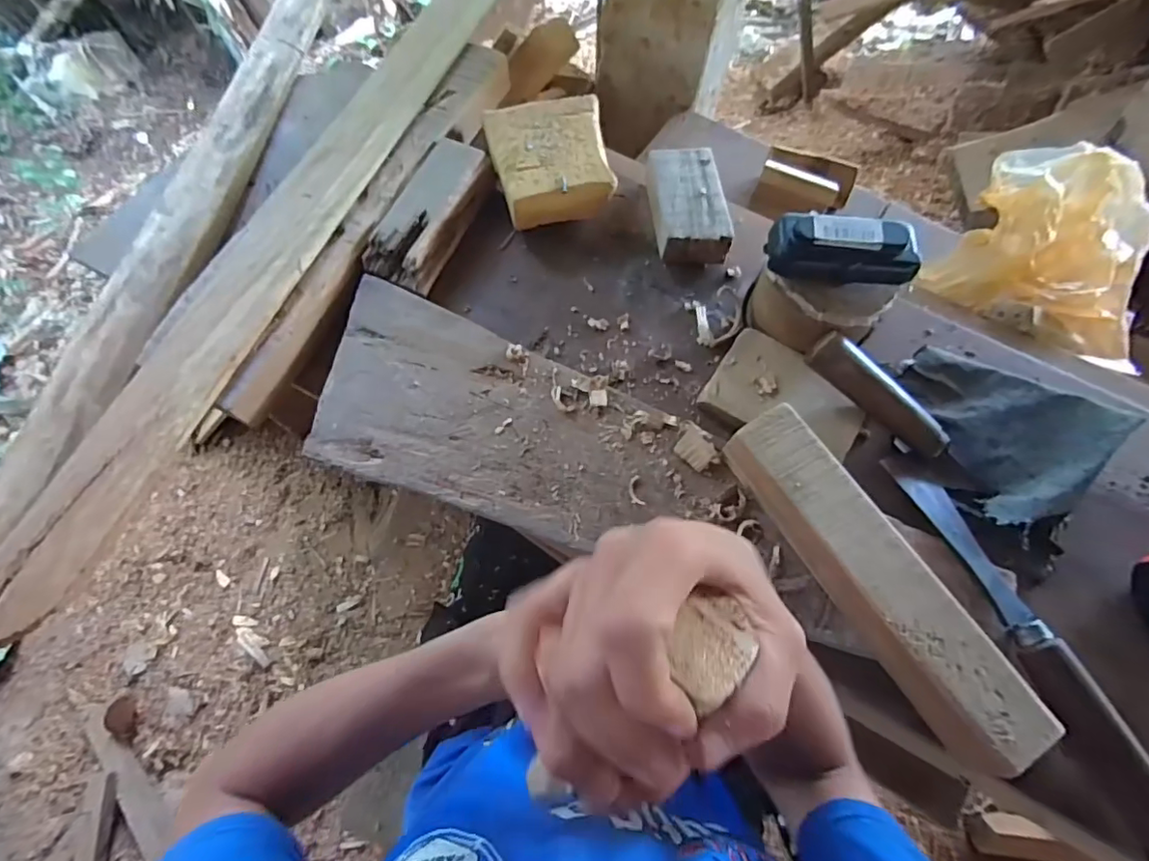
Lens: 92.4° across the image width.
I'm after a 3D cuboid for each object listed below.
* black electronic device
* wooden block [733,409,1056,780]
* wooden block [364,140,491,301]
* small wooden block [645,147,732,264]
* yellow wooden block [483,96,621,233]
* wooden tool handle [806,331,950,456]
[{"bbox_3d":[0.204,-0.136,0.418,0.108,0.033,0.042,12,70,3],"label":"black electronic device"},{"bbox_3d":[0.195,0.094,0.365,0.049,0.041,0.244,-30,73,-12],"label":"wooden block"},{"bbox_3d":[-0.134,-0.202,0.513,0.059,0.031,0.158,20,70,6],"label":"wooden block"},{"bbox_3d":[0.105,-0.215,0.527,0.067,0.037,0.118,-2,70,-3],"label":"small wooden block"},{"bbox_3d":[-0.023,-0.263,0.535,0.108,0.035,0.128,-8,70,-5],"label":"yellow wooden block"},{"bbox_3d":[0.238,-0.028,0.432,0.124,0.024,0.028,41,70,-1],"label":"wooden tool handle"}]

